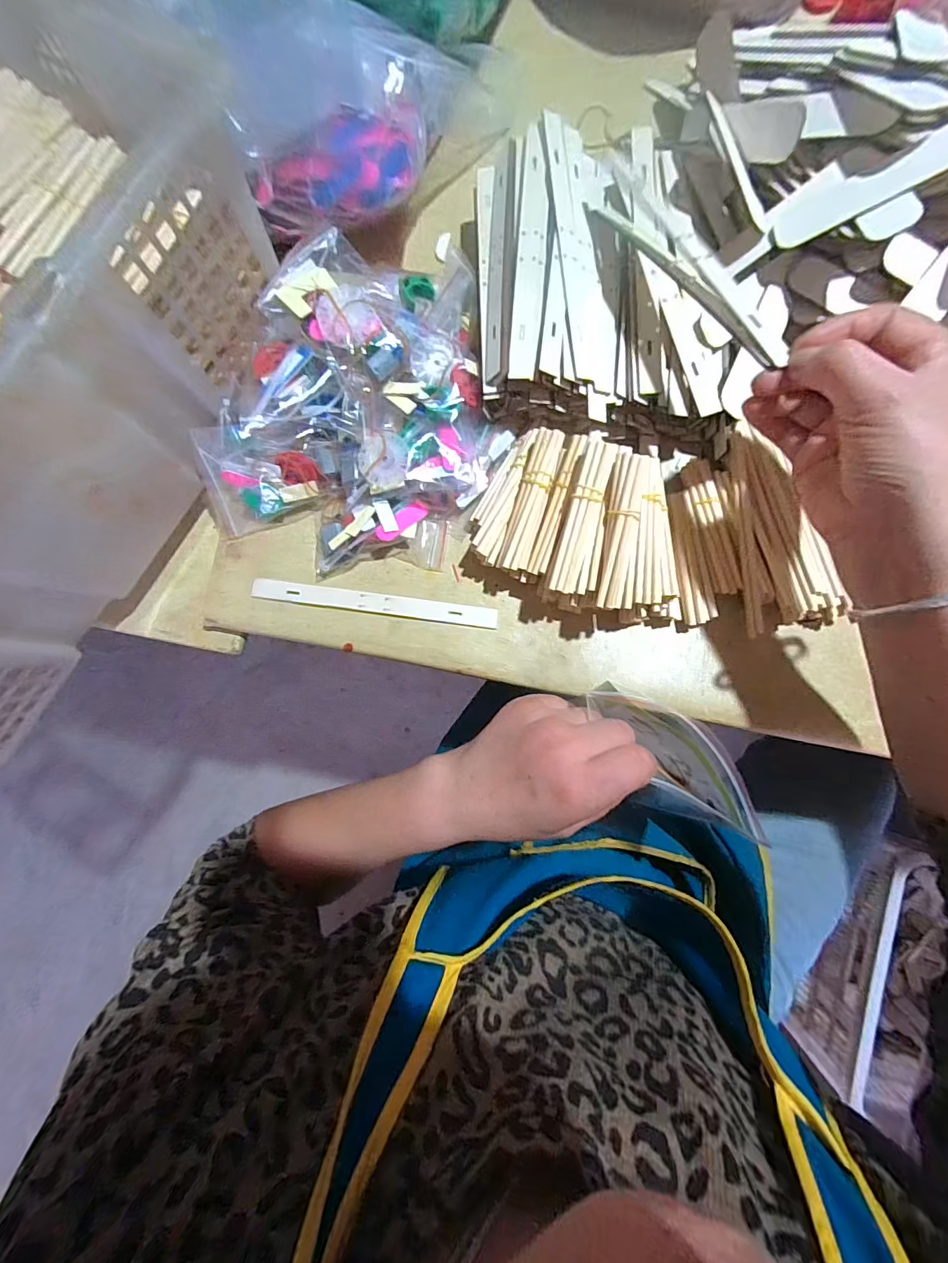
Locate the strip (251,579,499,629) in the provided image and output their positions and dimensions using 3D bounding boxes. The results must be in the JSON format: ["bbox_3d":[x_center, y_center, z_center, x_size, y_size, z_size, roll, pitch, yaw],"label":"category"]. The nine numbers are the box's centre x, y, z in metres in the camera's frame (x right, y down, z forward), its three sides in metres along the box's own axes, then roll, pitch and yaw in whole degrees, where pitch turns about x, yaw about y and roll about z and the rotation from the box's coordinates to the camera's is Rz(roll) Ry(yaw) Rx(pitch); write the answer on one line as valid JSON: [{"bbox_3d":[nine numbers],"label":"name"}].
[{"bbox_3d":[-0.079,-0.023,0.363,0.194,0.008,0.016,8,84,5],"label":"strip"}]

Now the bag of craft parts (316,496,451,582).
[{"bbox_3d":[-0.074,-0.076,0.358,0.103,0.024,0.061,1,84,4],"label":"bag of craft parts"}]

